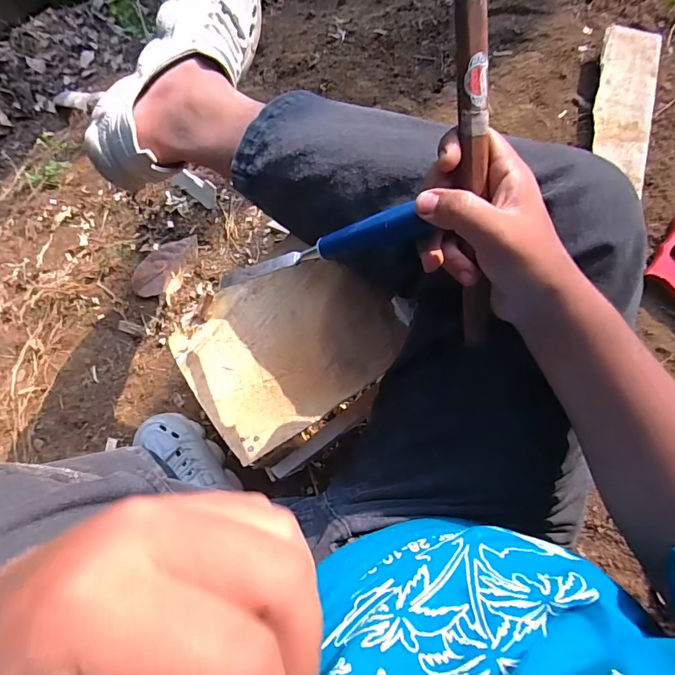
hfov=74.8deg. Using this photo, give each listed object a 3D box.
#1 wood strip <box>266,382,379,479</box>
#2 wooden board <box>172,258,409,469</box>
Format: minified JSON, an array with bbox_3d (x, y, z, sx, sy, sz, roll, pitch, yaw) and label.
[{"bbox_3d":[-0.013,0.118,0.533,0.167,0.017,0.022,-37,89,-4],"label":"wood strip"},{"bbox_3d":[-0.049,0.006,0.447,0.205,0.028,0.154,-34,88,-4],"label":"wooden board"}]

